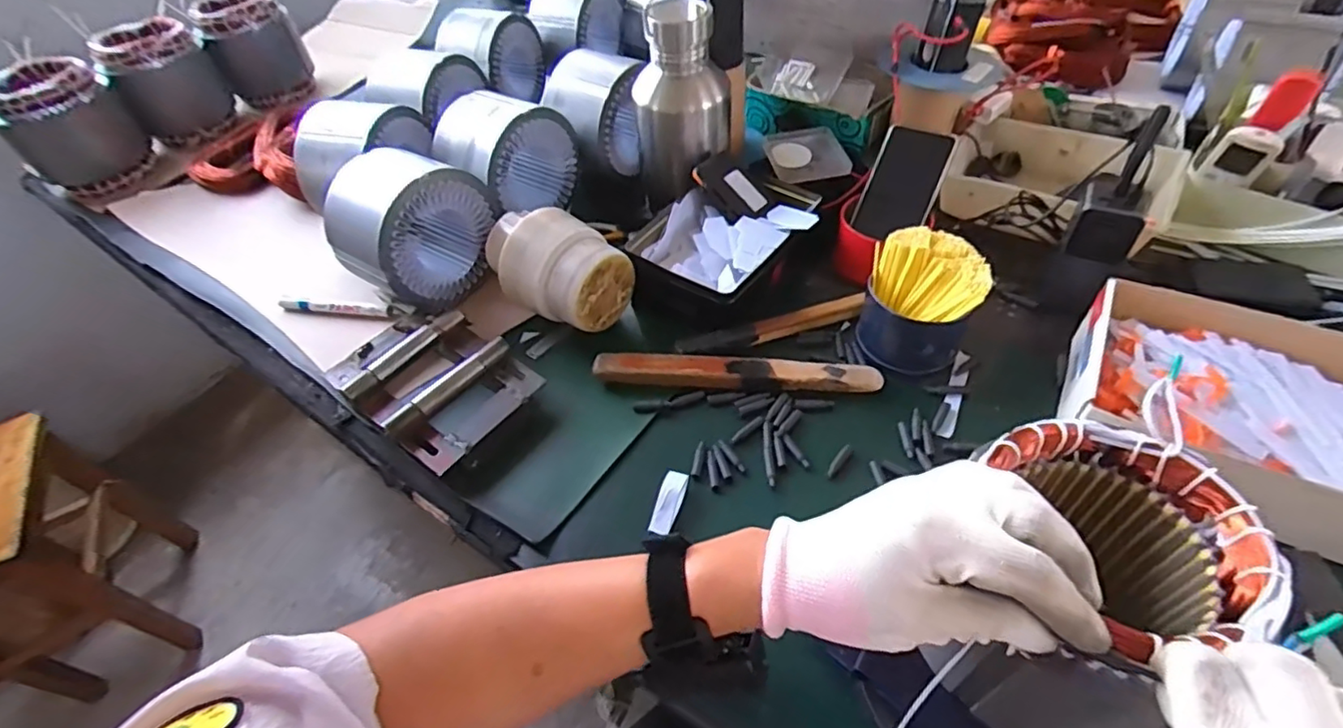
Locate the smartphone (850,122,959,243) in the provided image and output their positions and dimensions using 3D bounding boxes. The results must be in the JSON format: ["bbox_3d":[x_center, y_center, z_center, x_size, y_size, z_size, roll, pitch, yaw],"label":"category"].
[{"bbox_3d":[0.261,-0.202,0.689,0.077,0.015,0.131,24,93,22],"label":"smartphone"}]

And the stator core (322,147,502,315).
[{"bbox_3d":[-0.287,-0.155,0.687,0.113,0.134,0.152,23,55,24],"label":"stator core"}]

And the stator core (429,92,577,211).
[{"bbox_3d":[-0.203,-0.266,0.771,0.106,0.124,0.154,28,58,27],"label":"stator core"}]

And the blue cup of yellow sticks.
[{"bbox_3d":[0.243,-0.060,0.597,0.100,0.099,0.093,-3,49,4],"label":"blue cup of yellow sticks"}]

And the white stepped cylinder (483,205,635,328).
[{"bbox_3d":[-0.127,-0.104,0.655,0.155,0.096,0.108,31,59,29],"label":"white stepped cylinder"}]

